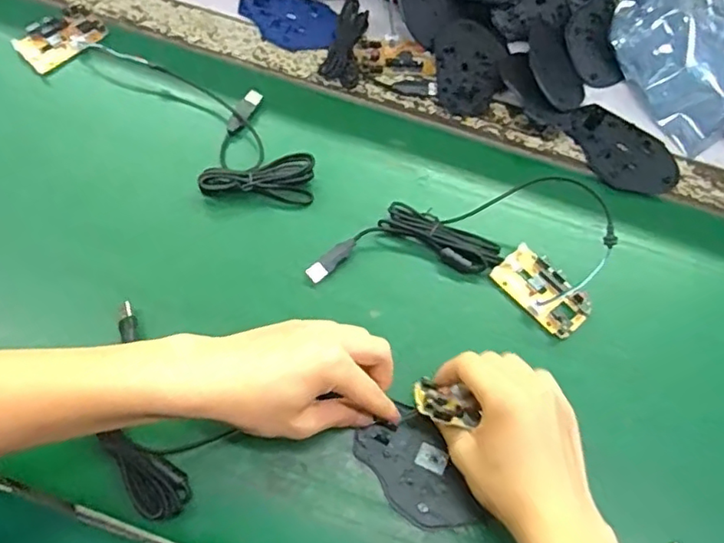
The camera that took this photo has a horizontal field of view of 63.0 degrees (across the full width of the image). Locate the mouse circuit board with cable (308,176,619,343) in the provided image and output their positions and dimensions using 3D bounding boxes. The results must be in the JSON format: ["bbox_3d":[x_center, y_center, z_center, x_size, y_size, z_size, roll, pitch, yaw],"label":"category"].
[{"bbox_3d":[0.089,-0.029,0.485,0.233,0.040,0.123,13,65,2],"label":"mouse circuit board with cable"}]

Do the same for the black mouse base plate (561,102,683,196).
[{"bbox_3d":[0.241,-0.114,0.551,0.112,0.012,0.070,35,68,12],"label":"black mouse base plate"}]

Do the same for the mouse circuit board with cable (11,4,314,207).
[{"bbox_3d":[-0.172,-0.155,0.534,0.312,0.019,0.098,35,68,12],"label":"mouse circuit board with cable"}]

